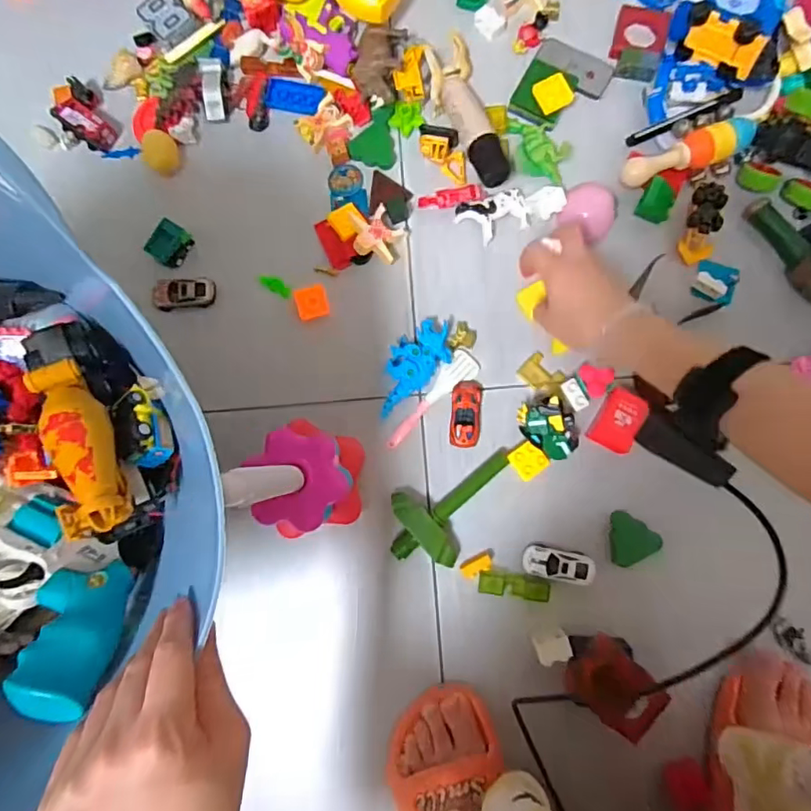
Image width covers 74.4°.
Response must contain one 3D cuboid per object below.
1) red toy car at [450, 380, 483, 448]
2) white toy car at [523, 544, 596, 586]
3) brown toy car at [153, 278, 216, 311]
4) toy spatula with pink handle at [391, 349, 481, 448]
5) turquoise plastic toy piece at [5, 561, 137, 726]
[{"bbox_3d":[0.063,0.008,0.558,0.031,0.015,0.070,3,85,5],"label":"red toy car"},{"bbox_3d":[0.154,0.159,0.535,0.069,0.022,0.030,9,86,6],"label":"white toy car"},{"bbox_3d":[-0.243,-0.122,0.588,0.063,0.021,0.035,-4,84,5],"label":"brown toy car"},{"bbox_3d":[0.032,-0.004,0.564,0.031,0.005,0.127,39,89,7],"label":"toy spatula with pink handle"},{"bbox_3d":[-0.224,0.156,0.360,0.055,0.030,0.099,17,41,-20],"label":"turquoise plastic toy piece"}]

